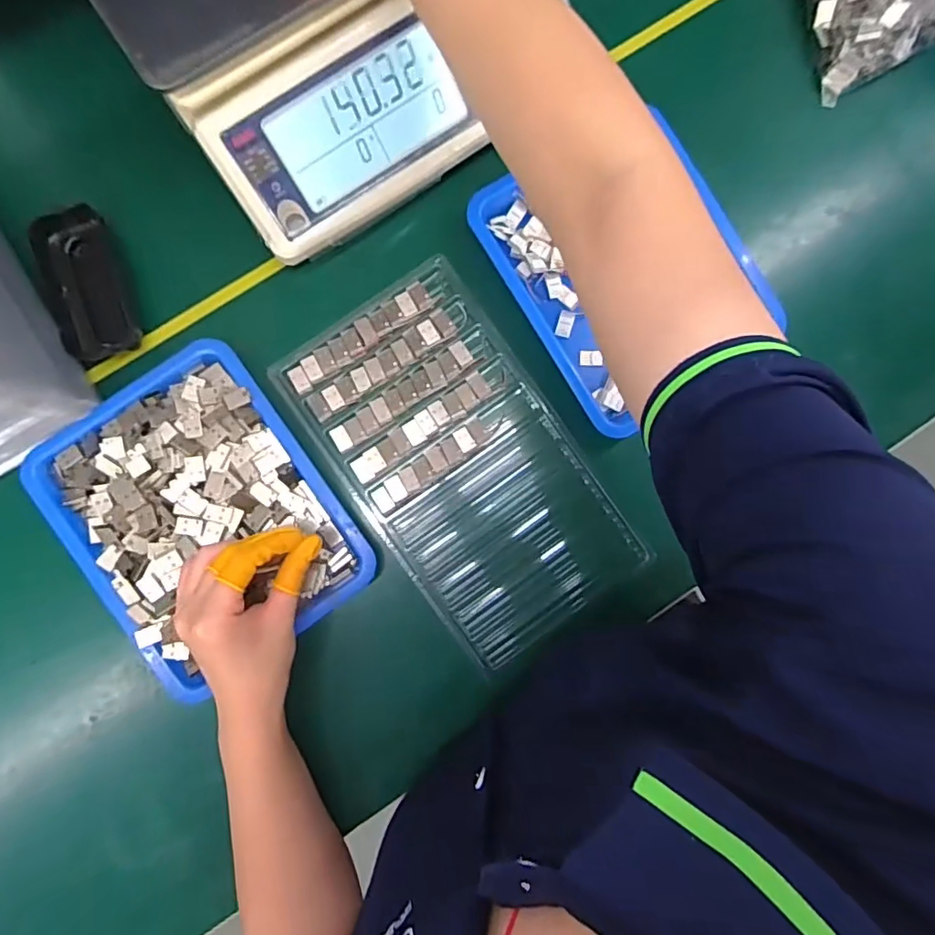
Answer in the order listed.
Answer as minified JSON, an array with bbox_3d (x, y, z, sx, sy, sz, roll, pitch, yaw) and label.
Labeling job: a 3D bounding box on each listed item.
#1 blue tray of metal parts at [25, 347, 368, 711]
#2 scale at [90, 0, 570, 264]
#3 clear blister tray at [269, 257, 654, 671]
[{"bbox_3d":[-0.193,0.036,0.405,0.168,0.029,0.216,-34,88,-5],"label":"blue tray of metal parts"},{"bbox_3d":[-0.101,-0.342,0.391,0.280,0.129,0.292,-34,91,-4],"label":"scale"},{"bbox_3d":[-0.003,-0.003,0.429,0.158,0.011,0.282,-35,91,-4],"label":"clear blister tray"}]

